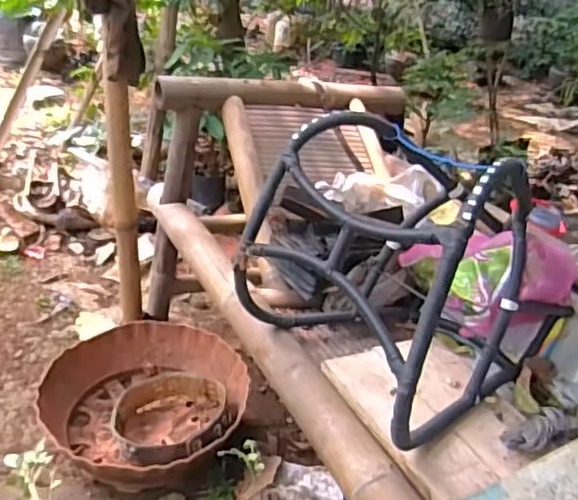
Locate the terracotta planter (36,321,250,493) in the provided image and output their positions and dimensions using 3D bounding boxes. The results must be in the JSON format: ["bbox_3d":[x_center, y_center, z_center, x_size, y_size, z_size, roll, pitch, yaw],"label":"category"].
[{"bbox_3d":[-0.270,0.297,1.178,0.358,0.118,0.376,8,25,-1],"label":"terracotta planter"}]

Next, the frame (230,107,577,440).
[{"bbox_3d":[0.171,0.013,0.896,0.415,0.374,0.328,-17,35,-42],"label":"frame"}]

